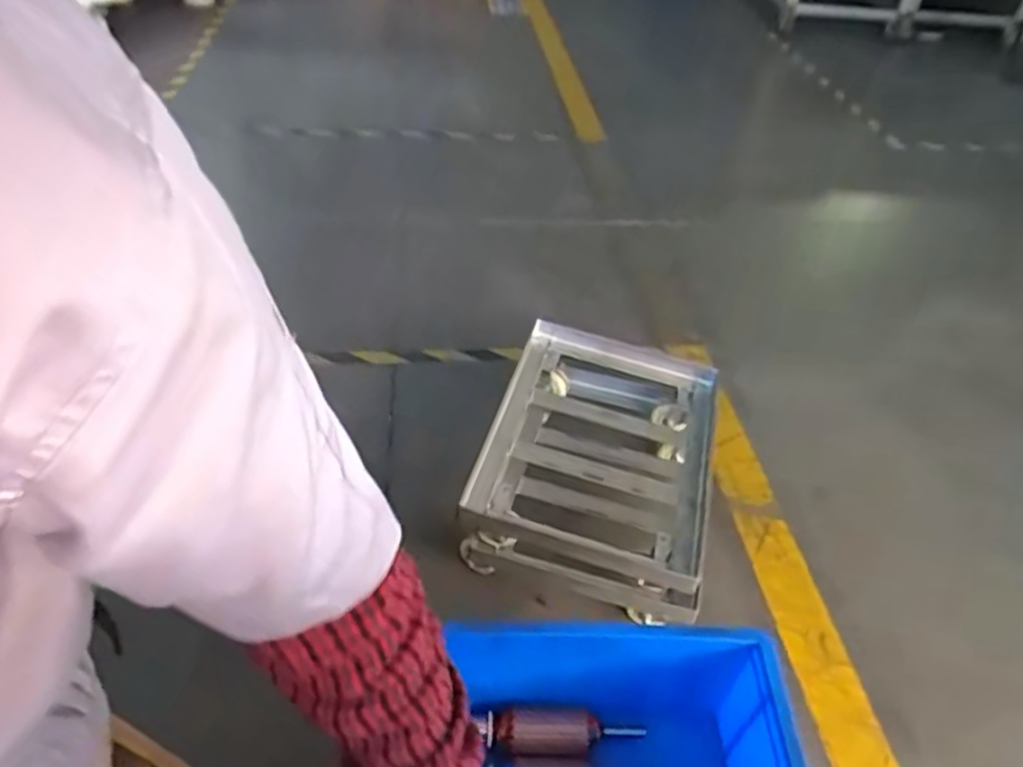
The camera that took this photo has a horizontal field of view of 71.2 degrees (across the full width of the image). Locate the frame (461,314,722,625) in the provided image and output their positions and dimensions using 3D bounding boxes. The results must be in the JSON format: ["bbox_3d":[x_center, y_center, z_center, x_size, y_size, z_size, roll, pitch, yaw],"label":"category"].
[{"bbox_3d":[0.158,0.126,1.297,0.394,0.216,0.509,12,43,9],"label":"frame"}]

